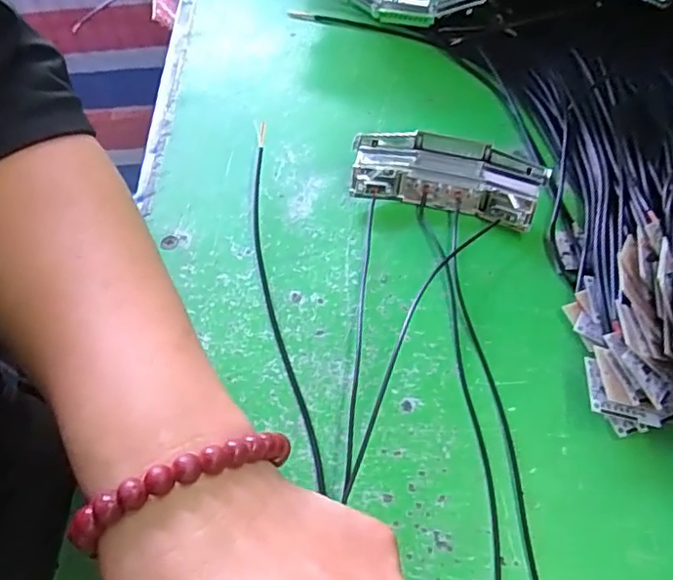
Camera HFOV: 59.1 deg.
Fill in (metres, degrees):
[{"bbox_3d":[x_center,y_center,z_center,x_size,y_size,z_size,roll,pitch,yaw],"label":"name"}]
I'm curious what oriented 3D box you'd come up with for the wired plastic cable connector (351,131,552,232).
[{"bbox_3d":[0.058,-0.059,0.317,0.096,0.027,0.037,15,58,11],"label":"wired plastic cable connector"}]

